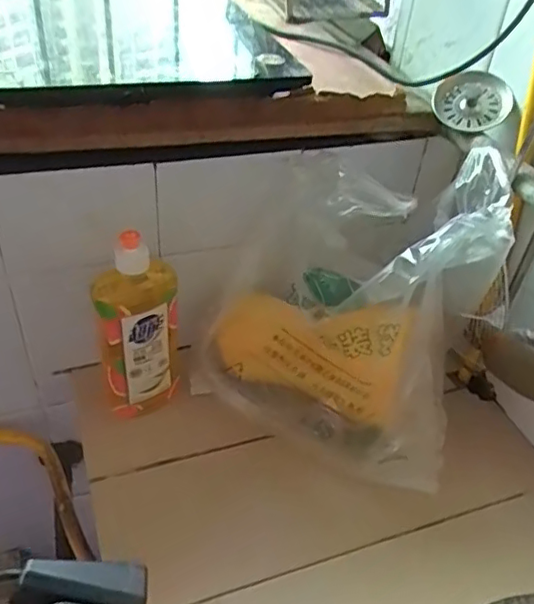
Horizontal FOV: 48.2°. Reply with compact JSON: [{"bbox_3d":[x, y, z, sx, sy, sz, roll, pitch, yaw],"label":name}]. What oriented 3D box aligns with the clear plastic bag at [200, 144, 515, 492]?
[{"bbox_3d":[0.076,0.007,0.591,0.250,0.259,0.190,13,41,7],"label":"clear plastic bag"}]

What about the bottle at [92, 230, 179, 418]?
[{"bbox_3d":[-0.128,0.028,0.600,0.076,0.215,0.055,-4,42,-12],"label":"bottle"}]

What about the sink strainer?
[{"bbox_3d":[0.209,-0.203,0.610,0.072,0.060,0.020,20,7,15],"label":"sink strainer"}]

